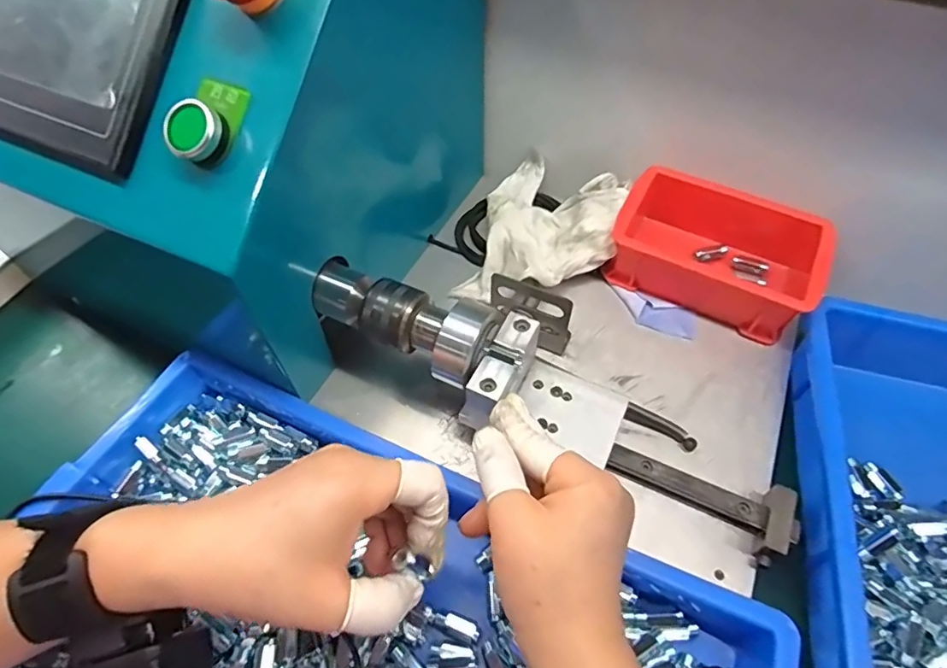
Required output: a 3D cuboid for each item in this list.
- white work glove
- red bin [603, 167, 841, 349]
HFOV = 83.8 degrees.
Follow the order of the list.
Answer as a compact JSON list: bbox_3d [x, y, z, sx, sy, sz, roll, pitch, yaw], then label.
[{"bbox_3d":[0.063,-0.099,0.451,0.117,0.050,0.148,12,55,9],"label":"white work glove"},{"bbox_3d":[0.190,-0.065,0.423,0.147,0.058,0.101,23,58,16],"label":"red bin"}]

